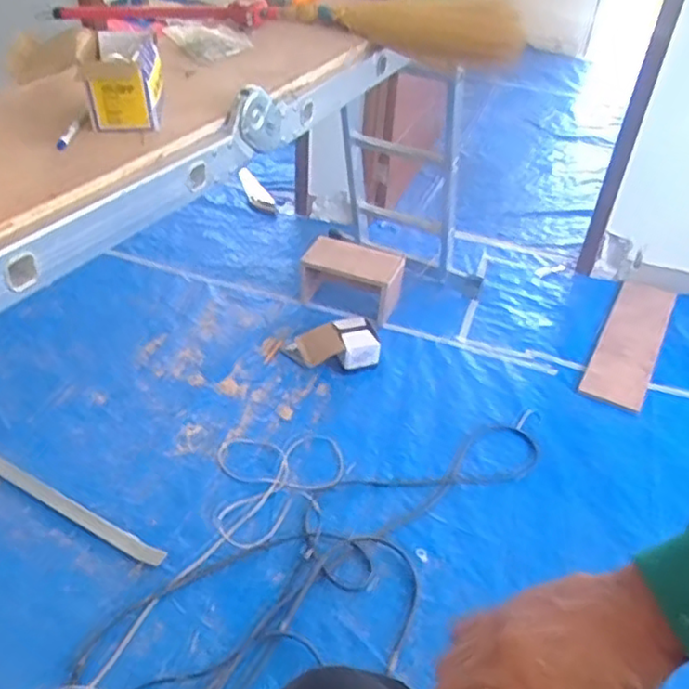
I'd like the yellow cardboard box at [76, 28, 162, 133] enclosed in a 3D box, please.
[{"bbox_3d":[-0.279,-0.333,0.848,0.092,0.088,0.118,-5,40,-11],"label":"yellow cardboard box"}]

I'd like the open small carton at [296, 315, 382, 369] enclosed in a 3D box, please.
[{"bbox_3d":[-0.021,0.008,1.920,0.236,0.105,0.136,-10,41,-16],"label":"open small carton"}]

